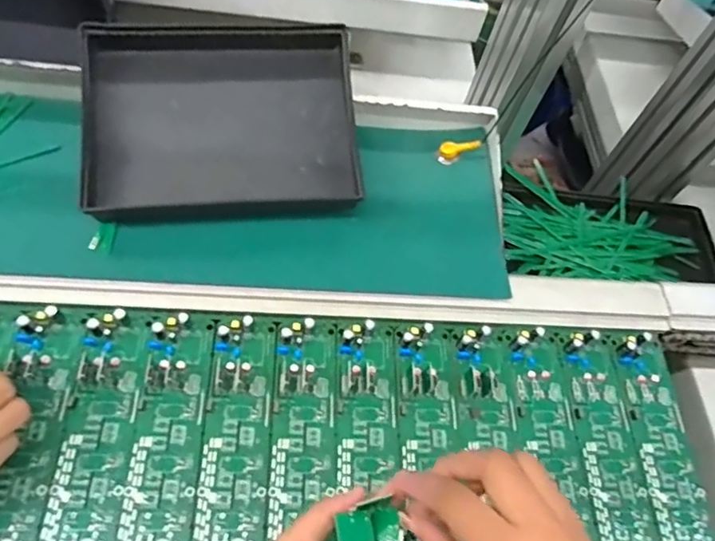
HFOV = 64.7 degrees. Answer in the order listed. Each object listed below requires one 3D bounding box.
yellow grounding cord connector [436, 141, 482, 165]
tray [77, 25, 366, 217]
[{"bbox_3d":[0.099,-0.118,0.553,0.039,0.020,0.016,-13,61,-7],"label":"yellow grounding cord connector"},{"bbox_3d":[-0.114,-0.137,0.496,0.230,0.038,0.179,-4,76,-12],"label":"tray"}]

